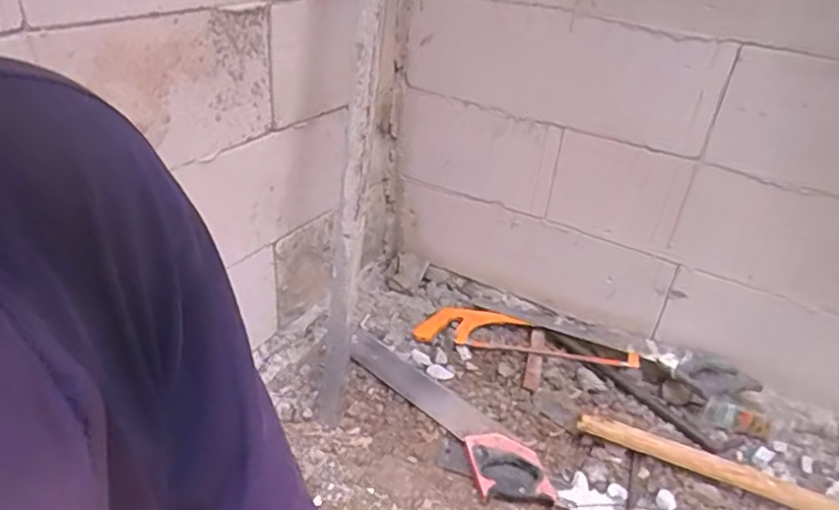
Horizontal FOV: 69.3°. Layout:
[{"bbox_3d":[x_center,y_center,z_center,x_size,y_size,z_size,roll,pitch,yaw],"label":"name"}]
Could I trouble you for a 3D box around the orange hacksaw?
[{"bbox_3d":[0.211,0.159,1.241,0.434,0.033,0.127,6,35,13],"label":"orange hacksaw"}]

